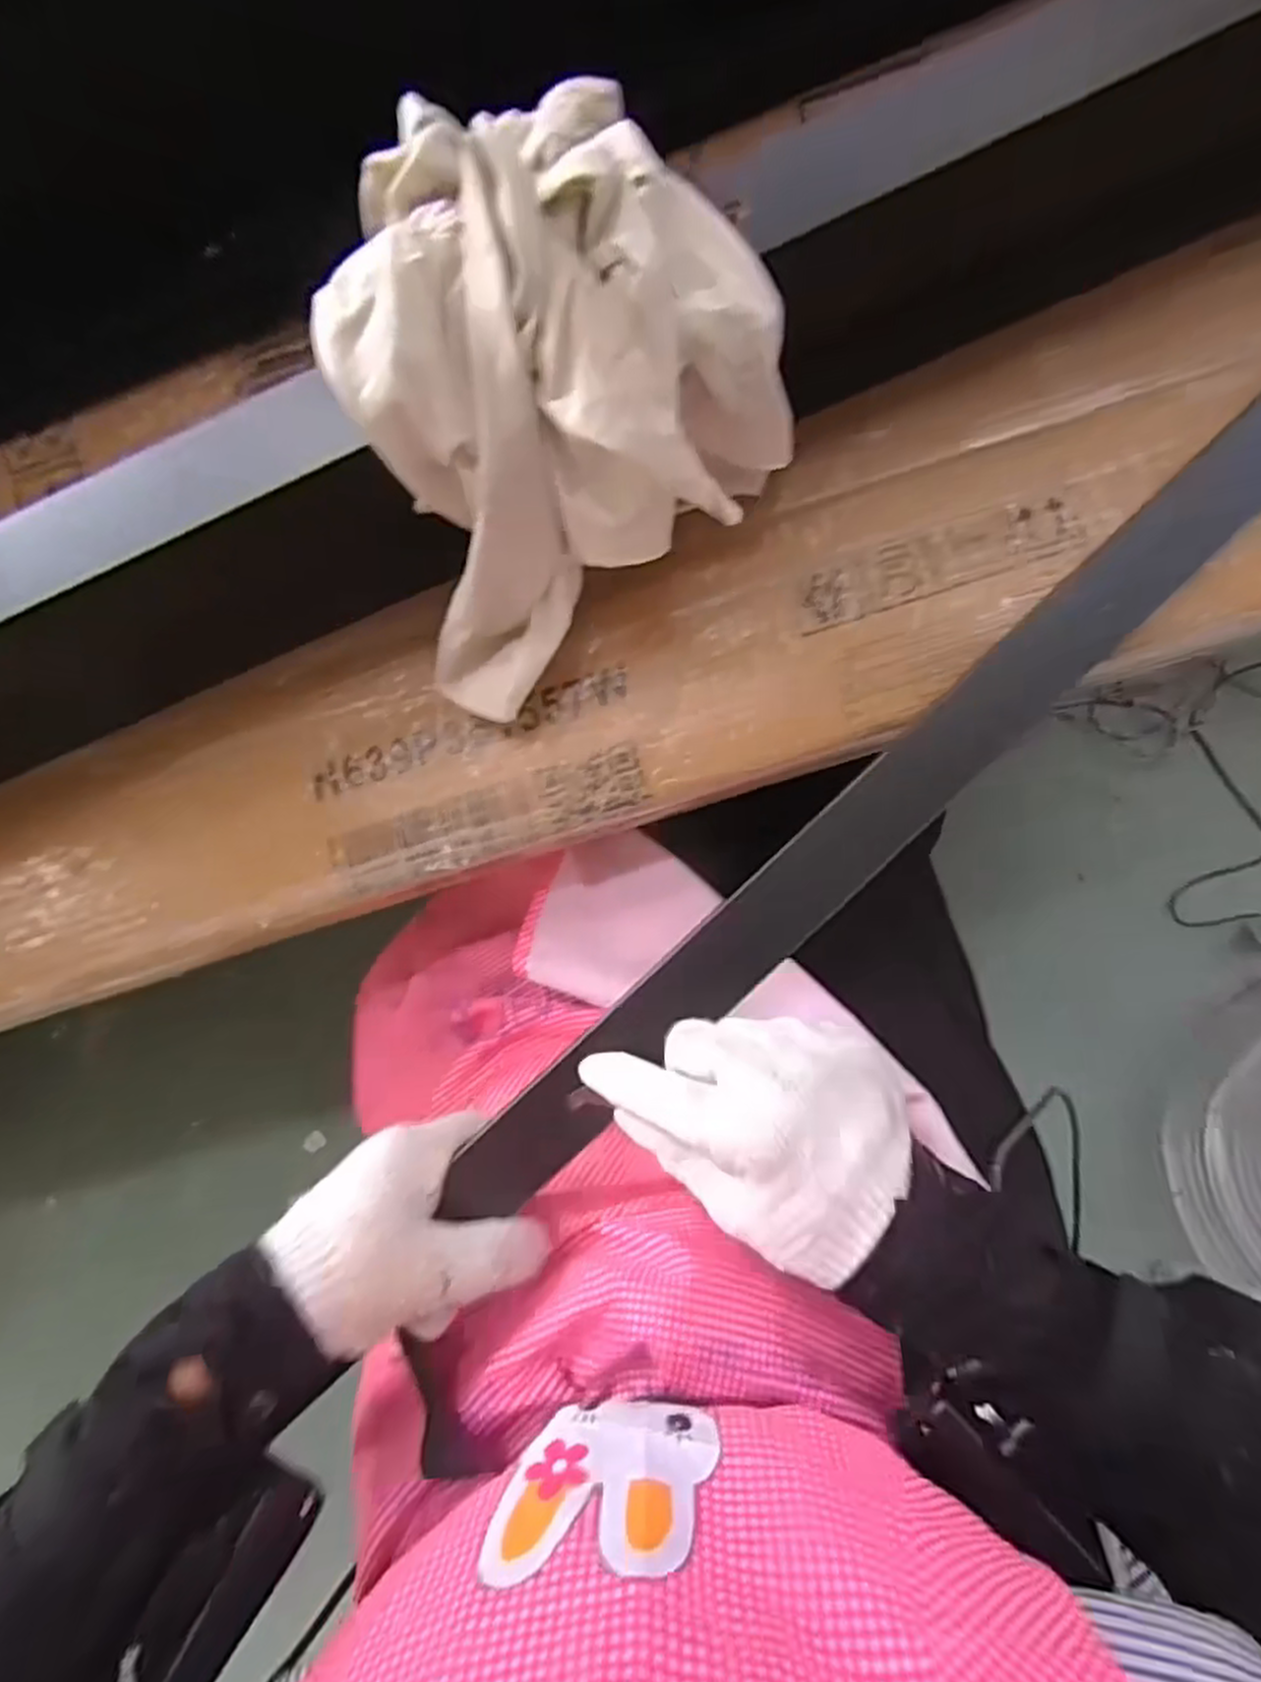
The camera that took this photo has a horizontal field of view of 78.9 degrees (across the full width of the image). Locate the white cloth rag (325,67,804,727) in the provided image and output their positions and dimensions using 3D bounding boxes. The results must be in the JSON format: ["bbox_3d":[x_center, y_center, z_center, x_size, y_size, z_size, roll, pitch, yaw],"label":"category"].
[{"bbox_3d":[-0.033,-0.160,0.294,0.175,0.129,0.152,-30,86,2],"label":"white cloth rag"}]

